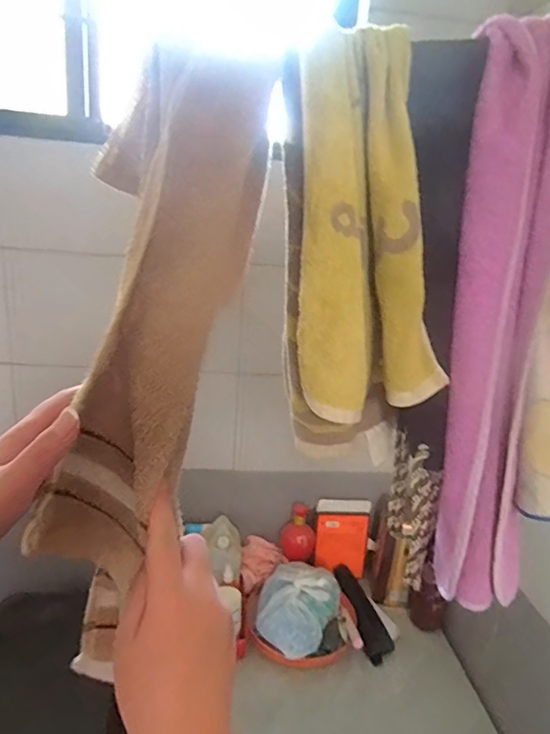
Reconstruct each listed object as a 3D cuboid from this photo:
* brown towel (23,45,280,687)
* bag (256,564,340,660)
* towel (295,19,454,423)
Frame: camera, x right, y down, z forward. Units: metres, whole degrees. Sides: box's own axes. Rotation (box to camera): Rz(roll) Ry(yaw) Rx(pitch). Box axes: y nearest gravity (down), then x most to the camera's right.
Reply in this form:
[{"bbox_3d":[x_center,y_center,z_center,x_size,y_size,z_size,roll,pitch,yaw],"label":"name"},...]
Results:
[{"bbox_3d":[-0.092,-0.011,0.353,0.092,0.400,0.060,17,2,32],"label":"brown towel"},{"bbox_3d":[0.046,0.602,1.313,0.205,0.117,0.216,13,19,28],"label":"bag"},{"bbox_3d":[0.076,-0.104,0.406,0.124,0.281,0.071,-4,18,-26],"label":"towel"}]

